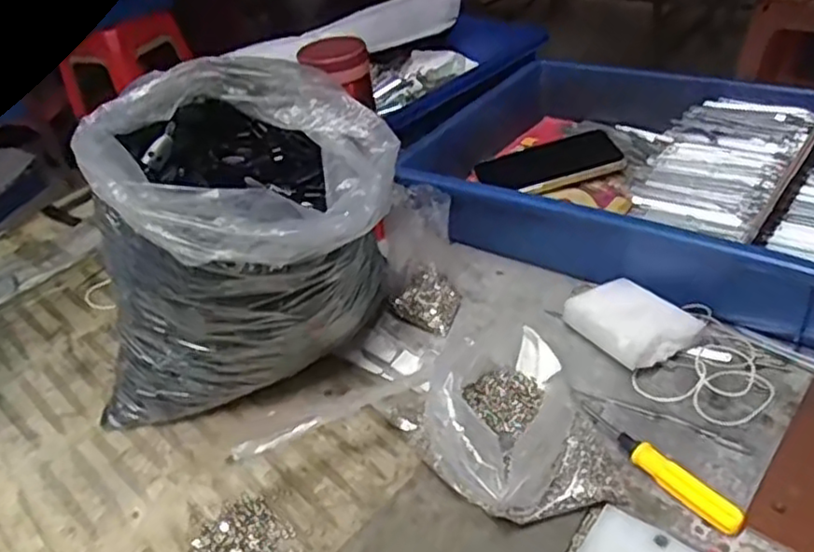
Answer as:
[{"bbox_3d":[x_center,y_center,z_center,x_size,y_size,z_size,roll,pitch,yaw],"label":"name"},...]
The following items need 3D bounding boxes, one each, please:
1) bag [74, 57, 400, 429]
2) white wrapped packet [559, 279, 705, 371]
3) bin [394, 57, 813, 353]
[{"bbox_3d":[-0.114,-0.015,0.481,0.214,0.228,0.163,-2,37,10],"label":"bag"},{"bbox_3d":[0.168,0.033,0.515,0.061,0.029,0.084,-23,39,-19],"label":"white wrapped packet"},{"bbox_3d":[0.225,-0.095,0.627,0.446,0.108,0.283,20,46,34],"label":"bin"}]

